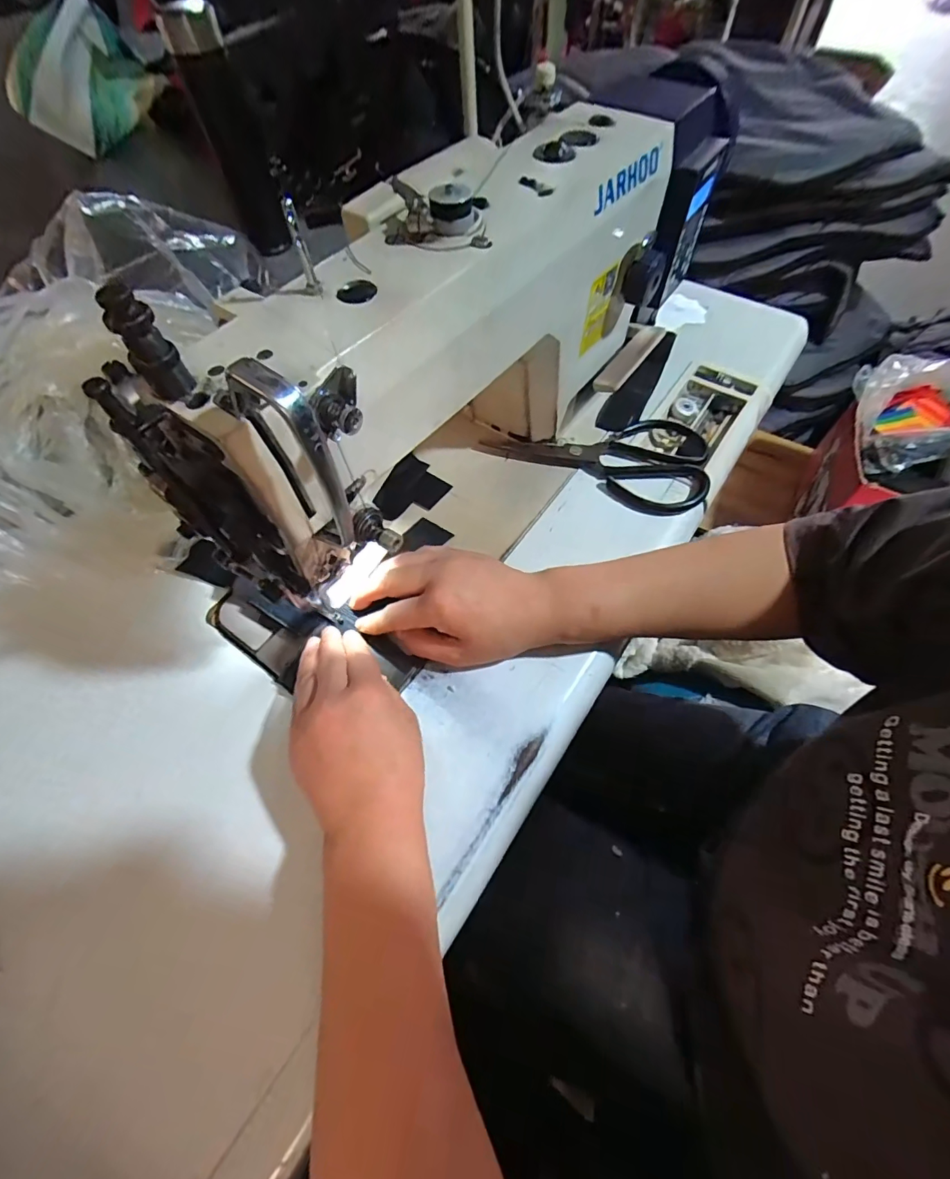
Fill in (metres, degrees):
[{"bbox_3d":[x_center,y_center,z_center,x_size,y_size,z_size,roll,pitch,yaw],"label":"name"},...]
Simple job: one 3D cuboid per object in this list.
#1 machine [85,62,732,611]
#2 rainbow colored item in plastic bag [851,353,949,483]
[{"bbox_3d":[-0.010,-0.184,0.355,0.134,0.228,0.470,33,54,16],"label":"machine"},{"bbox_3d":[0.623,-0.258,0.672,0.193,0.077,0.145,-31,65,-14],"label":"rainbow colored item in plastic bag"}]

